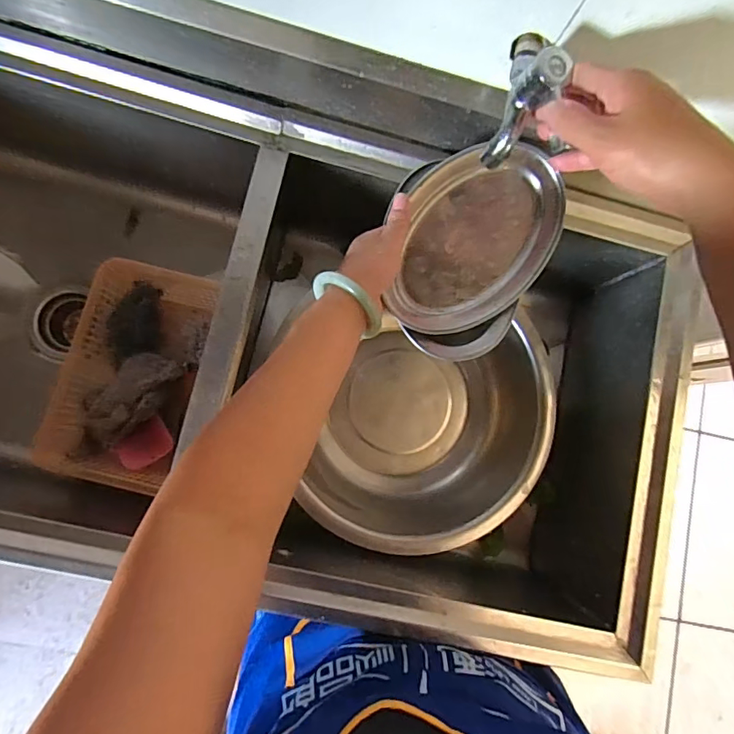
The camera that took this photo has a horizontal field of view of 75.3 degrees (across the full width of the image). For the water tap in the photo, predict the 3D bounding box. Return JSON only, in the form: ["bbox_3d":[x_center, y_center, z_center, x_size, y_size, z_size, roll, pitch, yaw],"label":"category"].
[{"bbox_3d":[0.127,-0.216,0.383,0.035,0.079,0.108,8,83,-7],"label":"water tap"}]

